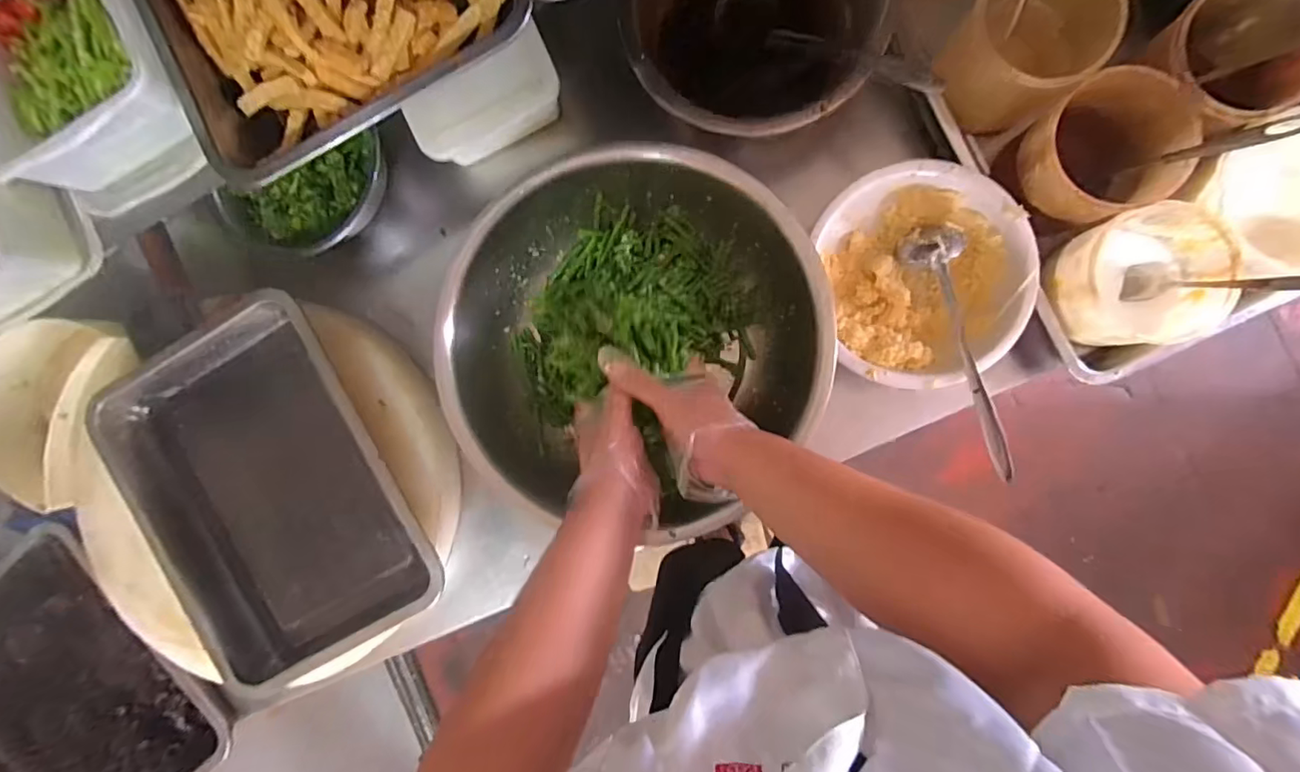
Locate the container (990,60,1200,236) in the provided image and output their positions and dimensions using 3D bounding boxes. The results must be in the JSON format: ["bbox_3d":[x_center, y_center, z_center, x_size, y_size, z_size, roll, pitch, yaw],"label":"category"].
[{"bbox_3d":[0.432,-0.227,0.553,0.123,0.118,0.125,-18,90,7],"label":"container"}]

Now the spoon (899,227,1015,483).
[{"bbox_3d":[0.327,-0.042,0.561,0.049,0.062,0.260,-18,90,7],"label":"spoon"}]

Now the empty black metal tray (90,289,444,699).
[{"bbox_3d":[-0.448,0.130,0.661,0.322,0.087,0.400,-29,88,7],"label":"empty black metal tray"}]

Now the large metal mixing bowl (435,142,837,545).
[{"bbox_3d":[-0.014,-0.048,0.593,0.381,0.146,0.360,0,92,7],"label":"large metal mixing bowl"}]

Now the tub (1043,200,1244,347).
[{"bbox_3d":[0.494,-0.108,0.556,0.142,0.078,0.127,-2,91,7],"label":"tub"}]

